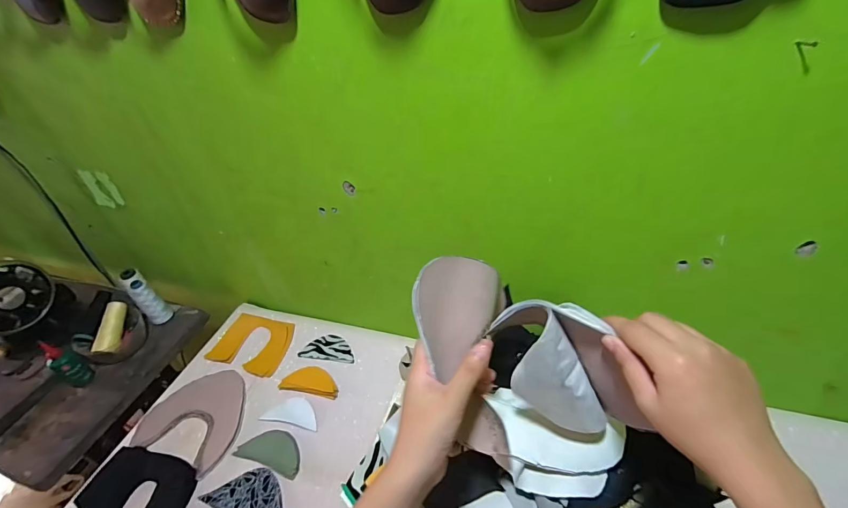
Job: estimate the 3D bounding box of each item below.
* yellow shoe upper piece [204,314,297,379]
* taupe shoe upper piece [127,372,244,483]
[{"bbox_3d":[-0.350,0.182,0.794,0.151,0.011,0.119,9,48,11],"label":"yellow shoe upper piece"},{"bbox_3d":[-0.396,0.280,0.688,0.176,0.014,0.163,10,43,19],"label":"taupe shoe upper piece"}]

